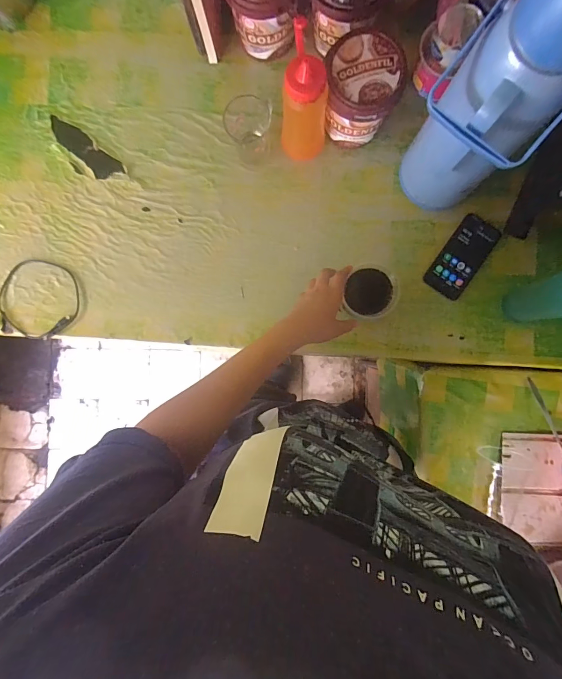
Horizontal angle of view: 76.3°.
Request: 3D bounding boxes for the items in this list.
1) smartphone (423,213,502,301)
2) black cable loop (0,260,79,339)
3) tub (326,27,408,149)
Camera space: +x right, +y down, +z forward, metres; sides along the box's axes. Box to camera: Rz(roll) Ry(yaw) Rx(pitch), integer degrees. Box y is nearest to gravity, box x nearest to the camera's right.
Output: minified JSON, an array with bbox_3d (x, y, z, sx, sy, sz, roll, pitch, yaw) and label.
[{"bbox_3d":[0.332,-0.152,0.654,0.071,0.014,0.153,36,90,2],"label":"smartphone"},{"bbox_3d":[-0.462,-0.076,0.682,0.158,0.008,0.148,0,89,1],"label":"black cable loop"},{"bbox_3d":[0.130,-0.406,0.606,0.113,0.134,0.117,0,89,1],"label":"tub"}]

